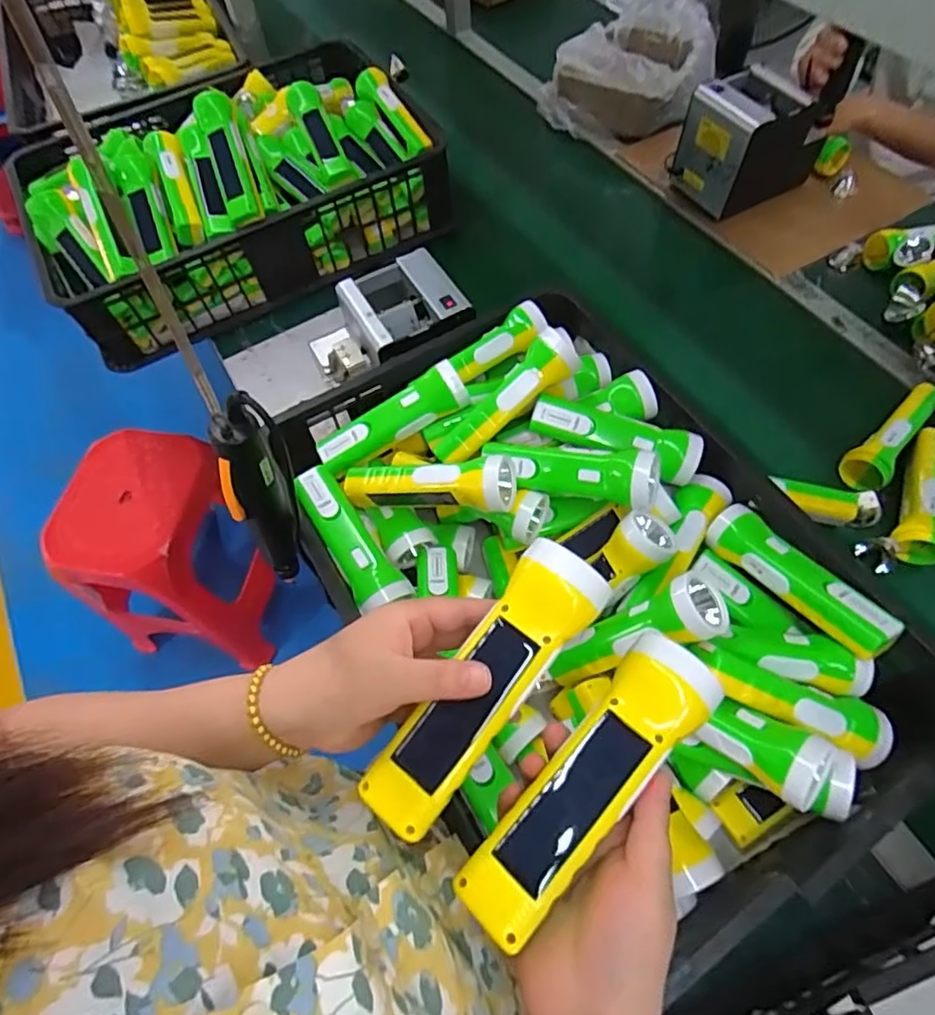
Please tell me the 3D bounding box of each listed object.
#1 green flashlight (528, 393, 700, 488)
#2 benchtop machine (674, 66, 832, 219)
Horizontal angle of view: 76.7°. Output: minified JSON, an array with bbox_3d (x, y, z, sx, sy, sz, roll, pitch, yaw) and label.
[{"bbox_3d":[0.153,-0.073,0.606,0.171,0.047,0.052,16,61,14],"label":"green flashlight"},{"bbox_3d":[0.445,-0.582,0.937,0.182,0.155,0.143,-31,61,-14],"label":"benchtop machine"}]

